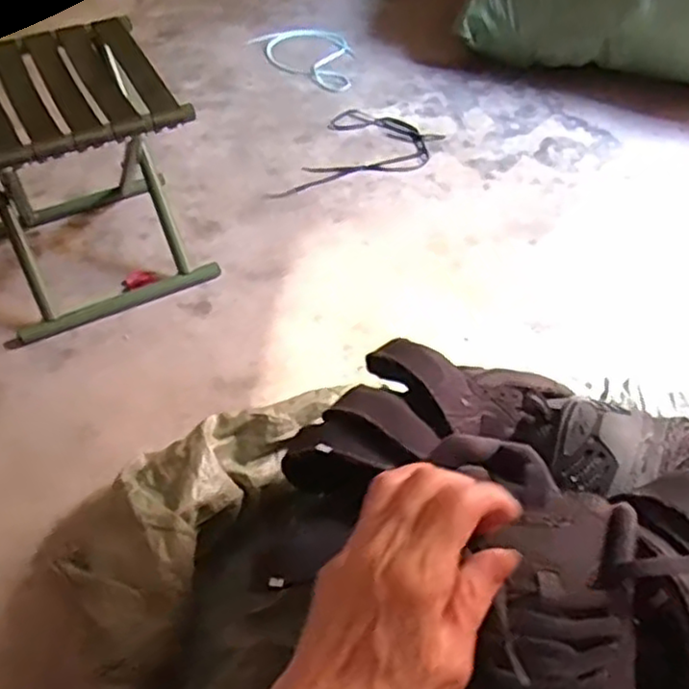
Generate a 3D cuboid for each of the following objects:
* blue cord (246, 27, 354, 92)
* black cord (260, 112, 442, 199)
[{"bbox_3d":[-0.063,-0.630,1.519,0.270,0.016,0.184,33,58,21],"label":"blue cord"},{"bbox_3d":[0.032,-0.340,1.292,0.202,0.015,0.295,24,56,15],"label":"black cord"}]

